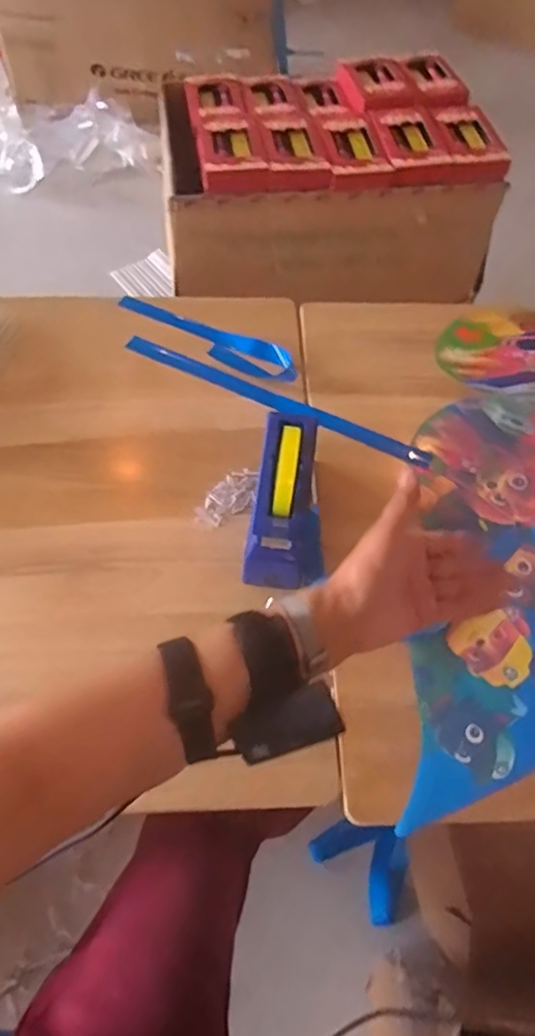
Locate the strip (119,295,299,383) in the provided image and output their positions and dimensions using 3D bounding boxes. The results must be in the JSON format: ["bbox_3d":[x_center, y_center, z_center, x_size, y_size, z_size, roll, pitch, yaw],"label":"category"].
[{"bbox_3d":[-0.096,-0.302,0.946,0.331,0.020,0.069,32,62,17],"label":"strip"}]

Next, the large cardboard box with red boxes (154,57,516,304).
[{"bbox_3d":[0.117,-0.668,1.146,0.568,0.233,0.448,-1,58,-3],"label":"large cardboard box with red boxes"}]

